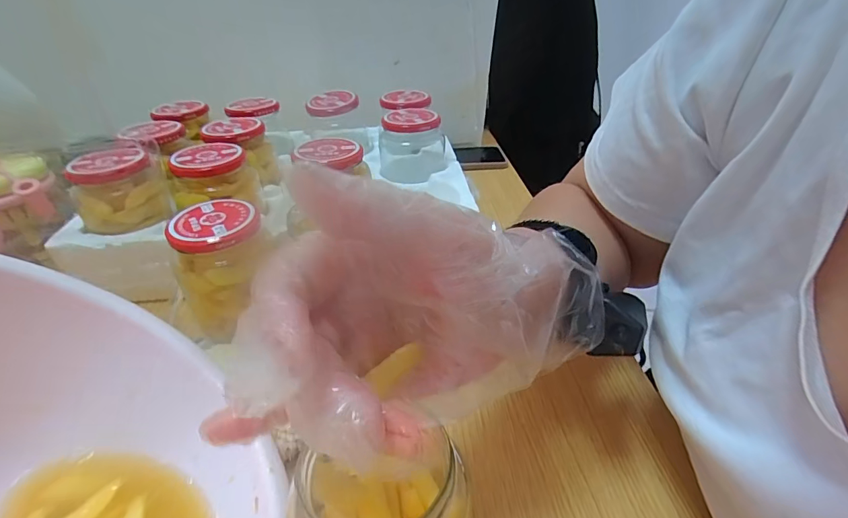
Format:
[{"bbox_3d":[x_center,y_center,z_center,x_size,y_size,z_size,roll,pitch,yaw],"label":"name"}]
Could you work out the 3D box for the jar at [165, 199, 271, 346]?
[{"bbox_3d":[-0.170,0.008,0.364,0.074,0.098,0.070,-17,39,-22],"label":"jar"}]

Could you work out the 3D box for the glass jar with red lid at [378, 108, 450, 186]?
[{"bbox_3d":[-0.014,-0.145,0.523,0.083,0.070,0.081,-2,36,-3],"label":"glass jar with red lid"}]

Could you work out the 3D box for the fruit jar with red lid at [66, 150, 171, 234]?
[{"bbox_3d":[-0.303,-0.067,0.415,0.072,0.064,0.067,0,36,0],"label":"fruit jar with red lid"}]

